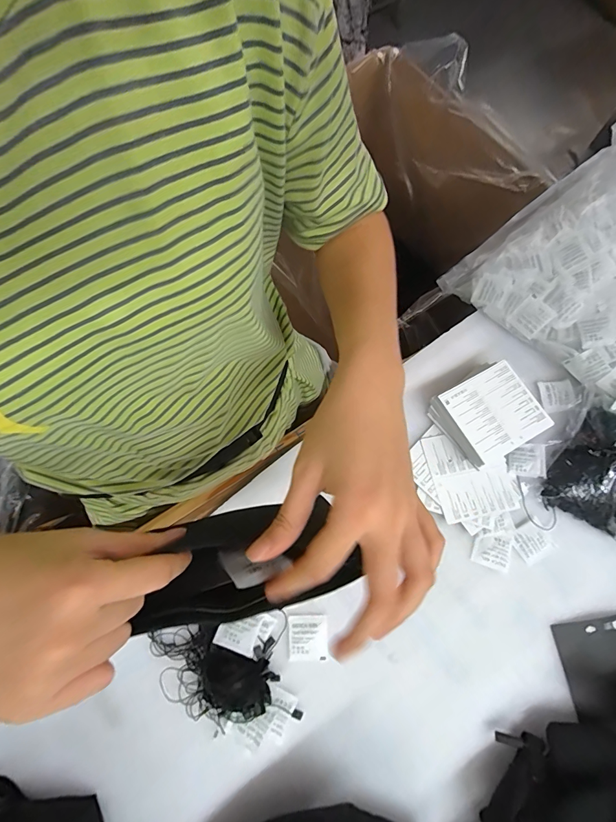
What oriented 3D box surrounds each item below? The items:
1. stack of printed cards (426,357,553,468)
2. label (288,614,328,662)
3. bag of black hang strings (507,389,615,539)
[{"bbox_3d":[0.209,0.003,0.437,0.110,0.035,0.099,-33,77,-10],"label":"stack of printed cards"},{"bbox_3d":[0.000,0.232,0.380,0.040,0.004,0.043,-2,74,-2],"label":"label"},{"bbox_3d":[0.339,0.081,0.410,0.123,0.050,0.172,-38,78,-11],"label":"bag of black hang strings"}]

